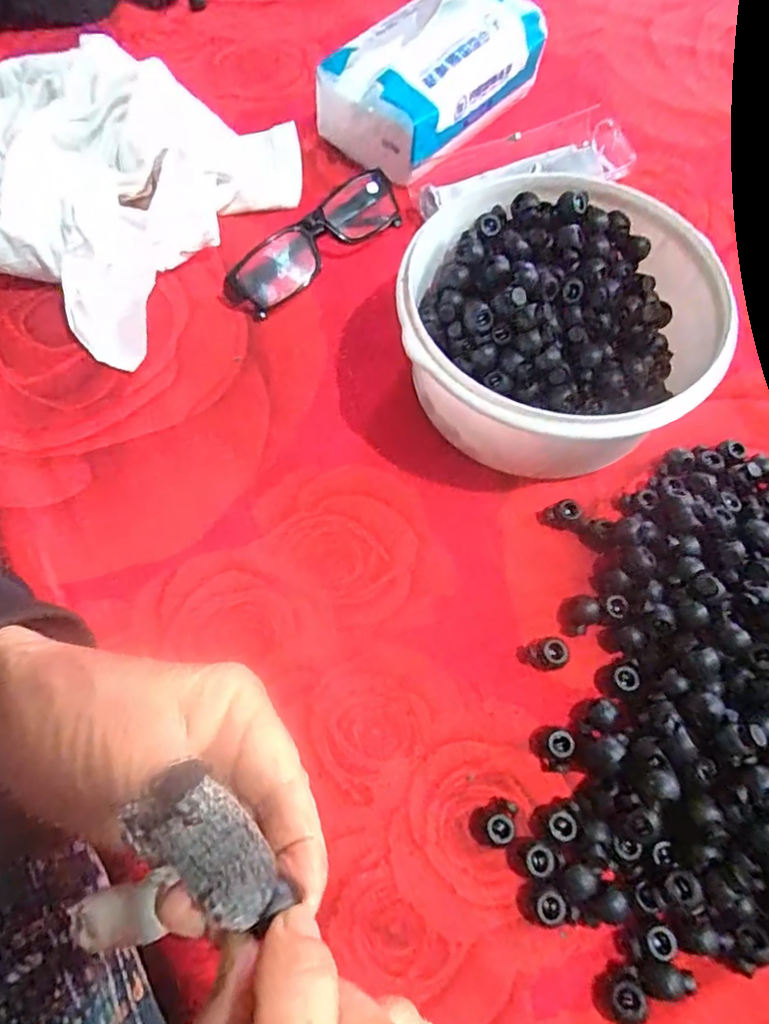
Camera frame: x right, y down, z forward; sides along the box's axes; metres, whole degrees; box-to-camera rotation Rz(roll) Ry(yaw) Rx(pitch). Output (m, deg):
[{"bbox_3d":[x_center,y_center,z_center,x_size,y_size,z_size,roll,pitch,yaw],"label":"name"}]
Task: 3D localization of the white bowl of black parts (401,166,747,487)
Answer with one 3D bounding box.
[{"bbox_3d":[0.094,-0.099,0.333,0.171,0.074,0.161,1,66,-3],"label":"white bowl of black parts"}]

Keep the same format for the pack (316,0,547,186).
[{"bbox_3d":[0.037,-0.322,0.430,0.092,0.084,0.170,39,69,13],"label":"pack"}]

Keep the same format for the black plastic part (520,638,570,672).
[{"bbox_3d":[0.079,0.070,0.292,0.020,0.013,0.014,-5,65,-4],"label":"black plastic part"}]

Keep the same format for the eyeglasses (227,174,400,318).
[{"bbox_3d":[-0.043,-0.179,0.393,0.035,0.030,0.133,43,70,15],"label":"eyeglasses"}]

